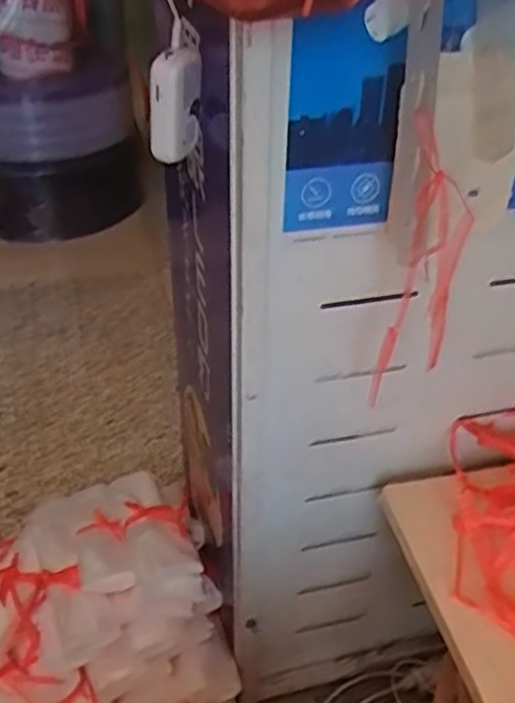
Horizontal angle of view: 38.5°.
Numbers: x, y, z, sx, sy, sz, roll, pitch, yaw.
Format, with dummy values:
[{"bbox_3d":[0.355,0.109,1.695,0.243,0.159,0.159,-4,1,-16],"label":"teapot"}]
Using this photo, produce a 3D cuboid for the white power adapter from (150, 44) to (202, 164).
[{"bbox_3d":[-0.061,-0.184,0.551,0.038,0.081,0.040,-2,37,-4],"label":"white power adapter"}]

